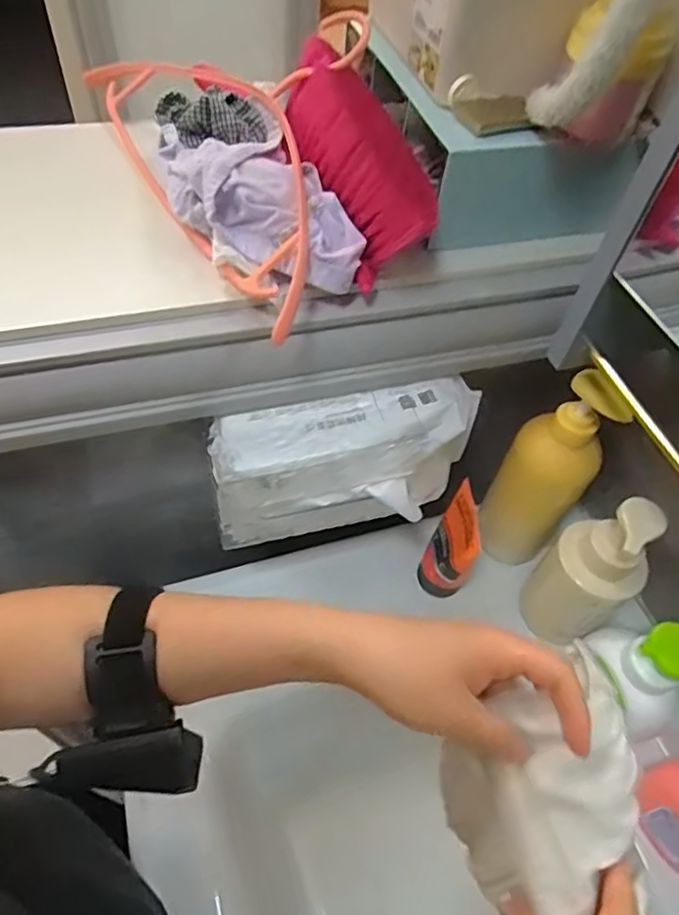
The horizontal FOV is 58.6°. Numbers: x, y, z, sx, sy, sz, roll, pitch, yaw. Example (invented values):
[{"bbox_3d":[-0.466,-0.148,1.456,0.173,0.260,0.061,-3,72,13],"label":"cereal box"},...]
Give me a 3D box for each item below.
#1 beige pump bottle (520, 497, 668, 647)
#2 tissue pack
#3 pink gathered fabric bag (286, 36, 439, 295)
[{"bbox_3d":[0.213,0.099,0.517,0.062,0.164,0.070,-34,64,-26],"label":"beige pump bottle"},{"bbox_3d":[0.010,0.008,0.515,0.227,0.105,0.072,-11,56,-13],"label":"tissue pack"},{"bbox_3d":[0.008,-0.212,0.425,0.044,0.080,0.177,-21,72,-19],"label":"pink gathered fabric bag"}]

